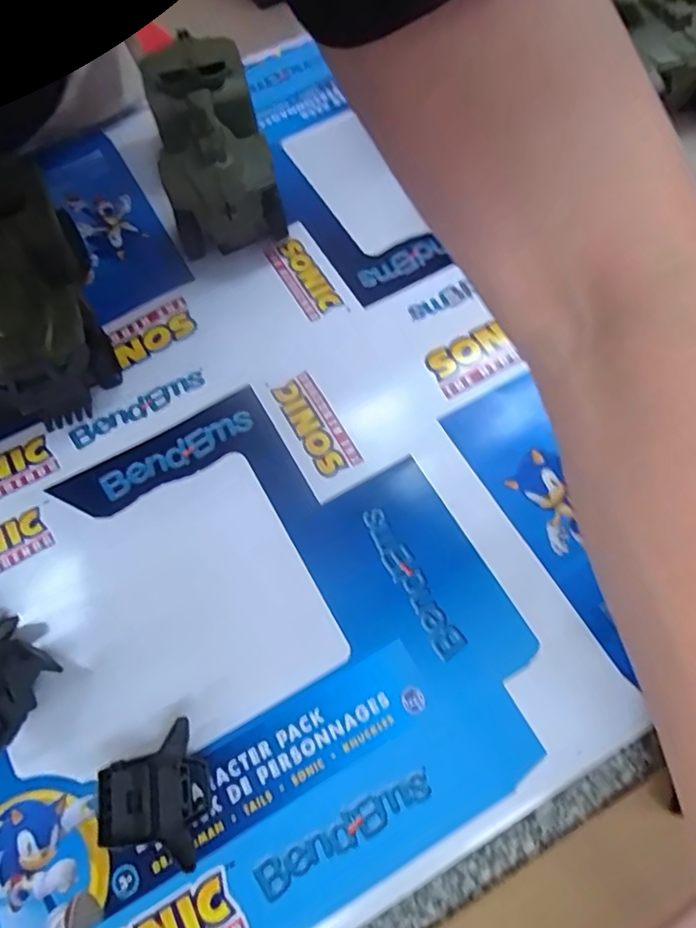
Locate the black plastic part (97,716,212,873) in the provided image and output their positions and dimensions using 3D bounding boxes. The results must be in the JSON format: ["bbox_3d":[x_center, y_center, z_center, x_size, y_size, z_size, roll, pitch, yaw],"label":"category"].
[{"bbox_3d":[-0.101,0.175,0.314,0.053,0.020,0.065,-9,65,-2],"label":"black plastic part"}]

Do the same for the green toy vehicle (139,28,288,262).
[{"bbox_3d":[-0.104,-0.235,0.460,0.080,0.082,0.158,-15,66,-5],"label":"green toy vehicle"}]

